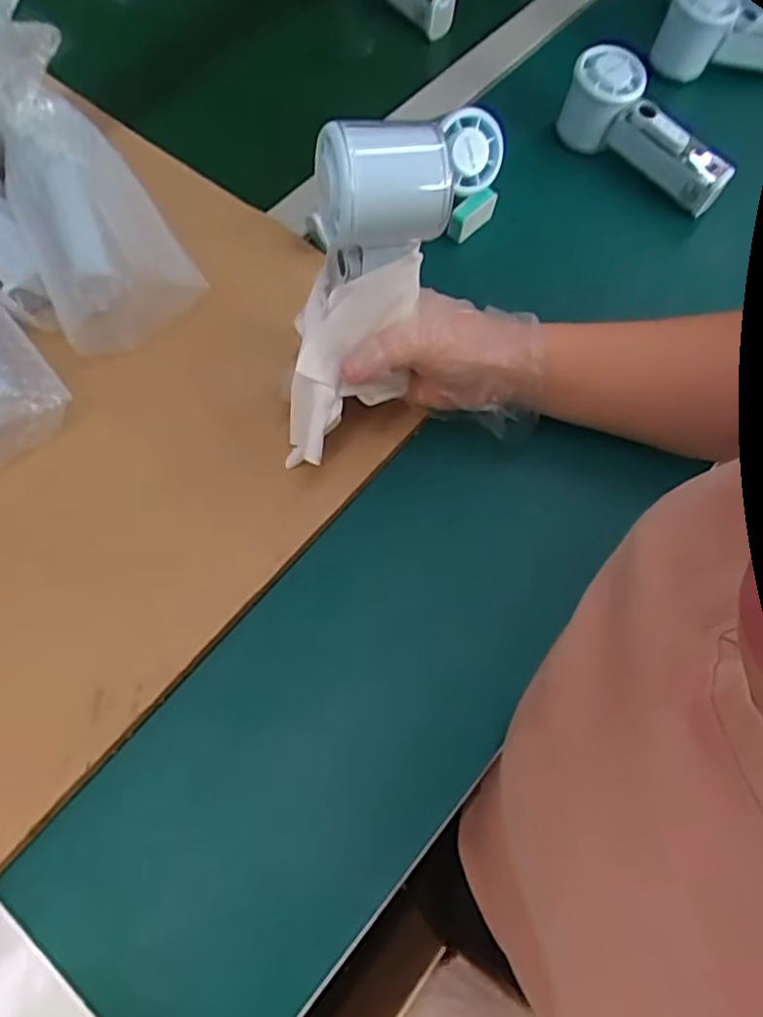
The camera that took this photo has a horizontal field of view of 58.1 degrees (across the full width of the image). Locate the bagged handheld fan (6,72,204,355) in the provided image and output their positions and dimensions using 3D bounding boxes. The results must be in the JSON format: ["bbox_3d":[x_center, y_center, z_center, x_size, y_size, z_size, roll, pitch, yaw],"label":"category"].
[{"bbox_3d":[-0.205,-0.207,0.475,0.095,0.050,0.190,-26,83,-12],"label":"bagged handheld fan"}]

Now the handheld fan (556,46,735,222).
[{"bbox_3d":[0.219,-0.309,0.576,0.152,0.064,0.050,41,71,1],"label":"handheld fan"}]

